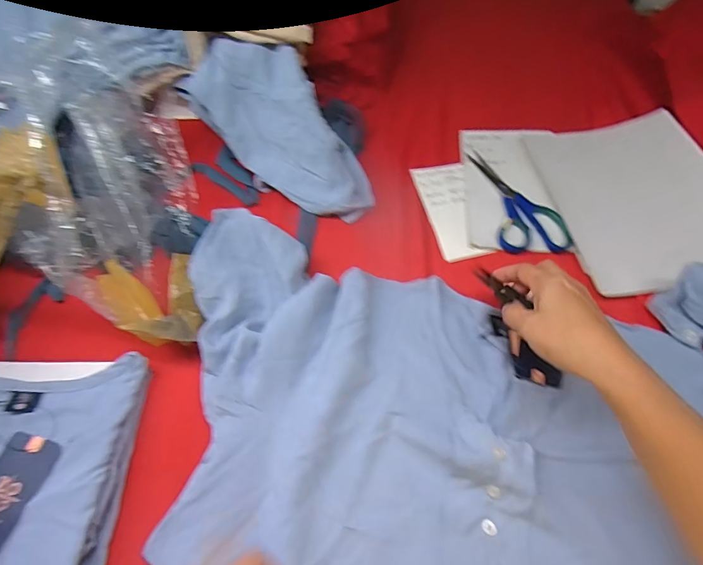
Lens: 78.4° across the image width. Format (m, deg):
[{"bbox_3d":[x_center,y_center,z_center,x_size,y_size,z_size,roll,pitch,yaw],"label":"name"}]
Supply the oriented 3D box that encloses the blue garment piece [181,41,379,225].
[{"bbox_3d":[-0.086,-0.194,0.557,0.281,0.086,0.114,46,67,3],"label":"blue garment piece"}]

